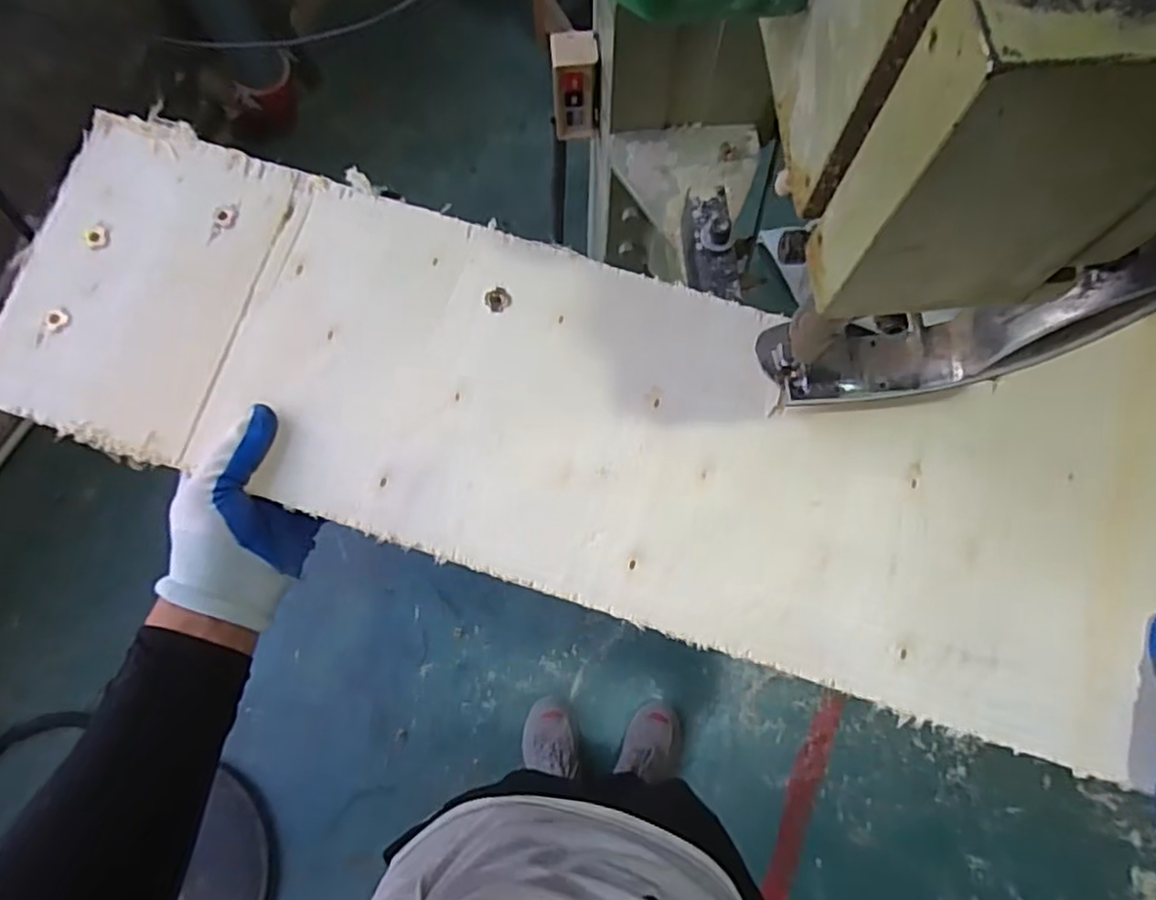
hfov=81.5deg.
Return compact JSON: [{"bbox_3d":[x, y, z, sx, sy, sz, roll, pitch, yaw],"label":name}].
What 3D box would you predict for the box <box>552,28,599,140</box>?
[{"bbox_3d":[-0.002,-0.409,0.761,0.049,0.116,0.041,-1,71,0],"label":"box"}]

